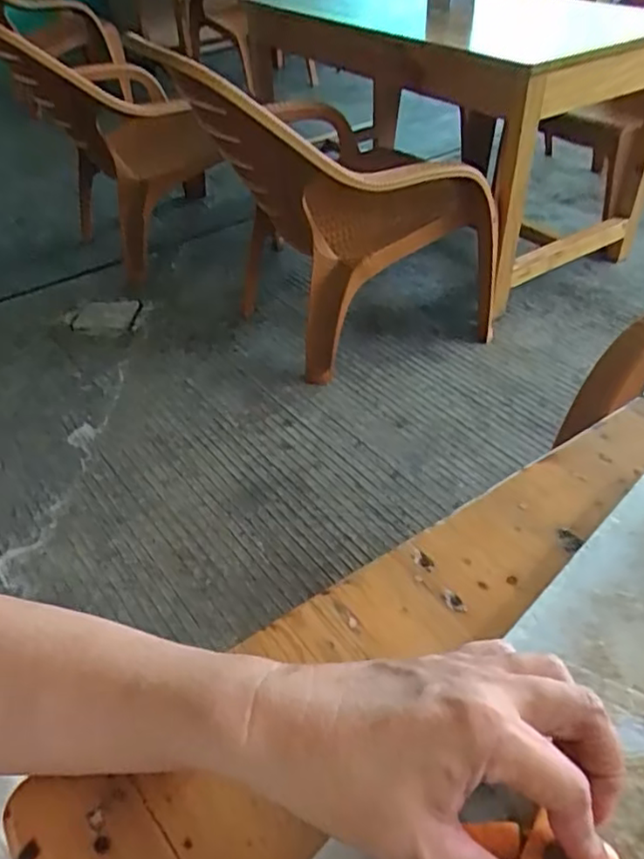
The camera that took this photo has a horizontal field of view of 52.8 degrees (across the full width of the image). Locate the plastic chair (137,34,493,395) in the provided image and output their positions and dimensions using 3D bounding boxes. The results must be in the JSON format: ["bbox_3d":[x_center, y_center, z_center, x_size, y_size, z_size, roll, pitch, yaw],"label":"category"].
[{"bbox_3d":[0.044,-0.549,1.573,0.581,0.626,0.564,-23,46,-19],"label":"plastic chair"}]

